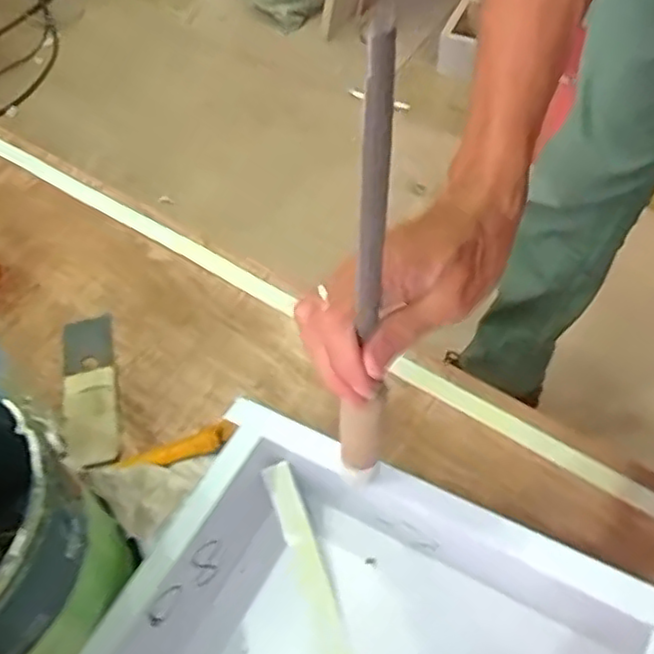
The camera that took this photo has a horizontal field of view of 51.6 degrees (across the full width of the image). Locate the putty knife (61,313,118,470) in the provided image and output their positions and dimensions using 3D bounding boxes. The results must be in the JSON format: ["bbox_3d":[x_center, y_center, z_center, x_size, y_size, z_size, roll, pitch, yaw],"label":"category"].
[{"bbox_3d":[-0.236,0.057,0.667,0.051,0.007,0.172,-12,56,-4],"label":"putty knife"}]

